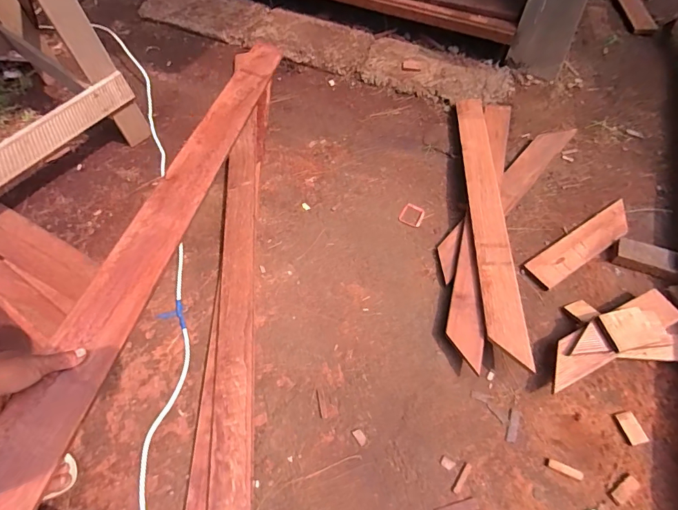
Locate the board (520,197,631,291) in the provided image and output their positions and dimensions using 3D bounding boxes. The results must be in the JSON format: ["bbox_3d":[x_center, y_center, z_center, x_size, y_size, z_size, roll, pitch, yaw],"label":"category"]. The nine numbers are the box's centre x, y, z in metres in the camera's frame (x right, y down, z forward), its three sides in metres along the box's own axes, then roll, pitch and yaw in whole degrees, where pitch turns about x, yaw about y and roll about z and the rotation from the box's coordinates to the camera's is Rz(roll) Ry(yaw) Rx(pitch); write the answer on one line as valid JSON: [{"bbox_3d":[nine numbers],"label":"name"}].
[{"bbox_3d":[0.674,-0.031,1.130,0.366,0.013,0.093,-29,63,-15],"label":"board"}]

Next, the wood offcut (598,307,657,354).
[{"bbox_3d":[0.653,0.166,0.928,0.105,0.021,0.090,-10,60,-5],"label":"wood offcut"}]

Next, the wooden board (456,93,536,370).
[{"bbox_3d":[0.409,-0.132,1.147,0.087,0.022,0.919,-7,56,16],"label":"wooden board"}]

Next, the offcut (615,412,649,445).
[{"bbox_3d":[0.631,0.373,0.885,0.037,0.016,0.065,-15,61,-5],"label":"offcut"}]

